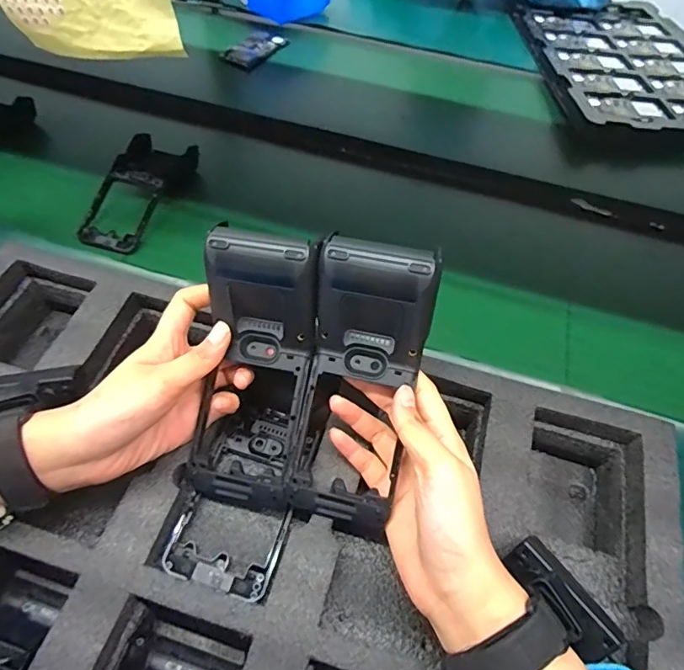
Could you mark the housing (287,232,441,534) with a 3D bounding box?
[{"bbox_3d":[0.009,0.031,0.327,0.074,0.184,0.037,16,13,7],"label":"housing"}]

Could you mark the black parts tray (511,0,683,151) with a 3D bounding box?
[{"bbox_3d":[0.509,-0.495,0.896,0.327,0.027,0.520,0,54,-4],"label":"black parts tray"}]

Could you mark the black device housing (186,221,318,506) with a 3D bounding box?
[{"bbox_3d":[-0.057,0.027,0.339,0.086,0.188,0.041,3,10,-3],"label":"black device housing"}]

